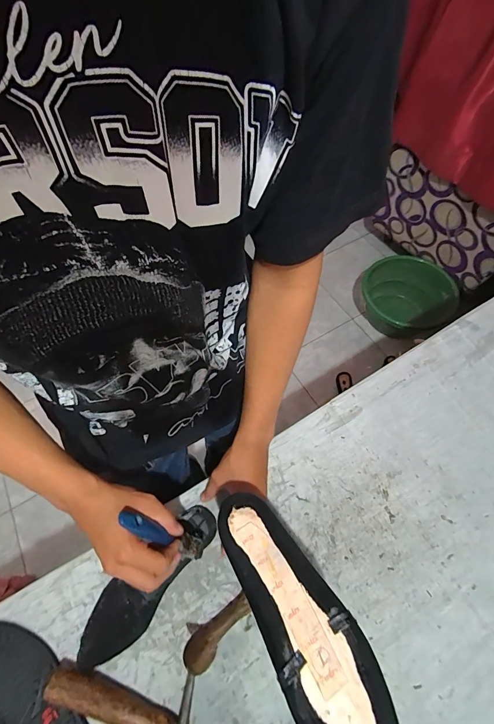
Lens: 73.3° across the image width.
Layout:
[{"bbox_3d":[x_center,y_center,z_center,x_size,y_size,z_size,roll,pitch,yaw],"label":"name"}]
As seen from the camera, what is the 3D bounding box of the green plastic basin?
[{"bbox_3d":[0.682,-0.305,1.526,0.383,0.190,0.436,-28,64,-14],"label":"green plastic basin"}]

